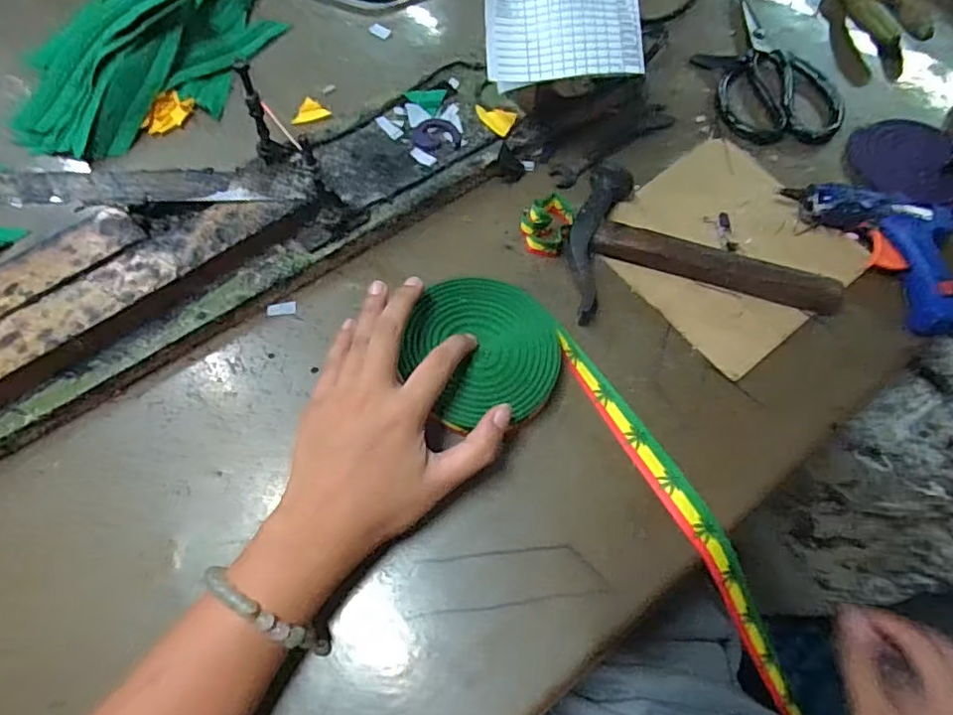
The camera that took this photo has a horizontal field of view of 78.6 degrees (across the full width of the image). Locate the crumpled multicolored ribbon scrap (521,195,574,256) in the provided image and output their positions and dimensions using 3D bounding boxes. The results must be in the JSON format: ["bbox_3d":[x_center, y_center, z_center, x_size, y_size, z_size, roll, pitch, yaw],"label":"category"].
[{"bbox_3d":[0.051,-0.097,0.424,0.035,0.018,0.045,14,66,4],"label":"crumpled multicolored ribbon scrap"}]

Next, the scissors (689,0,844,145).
[{"bbox_3d":[0.238,-0.244,0.496,0.099,0.007,0.166,-22,69,-11],"label":"scissors"}]

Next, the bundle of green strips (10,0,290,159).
[{"bbox_3d":[-0.266,-0.259,0.478,0.146,0.059,0.238,18,67,6],"label":"bundle of green strips"}]

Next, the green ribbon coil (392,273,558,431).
[{"bbox_3d":[0.005,-0.002,0.373,0.095,0.022,0.100,1,66,-2],"label":"green ribbon coil"}]

